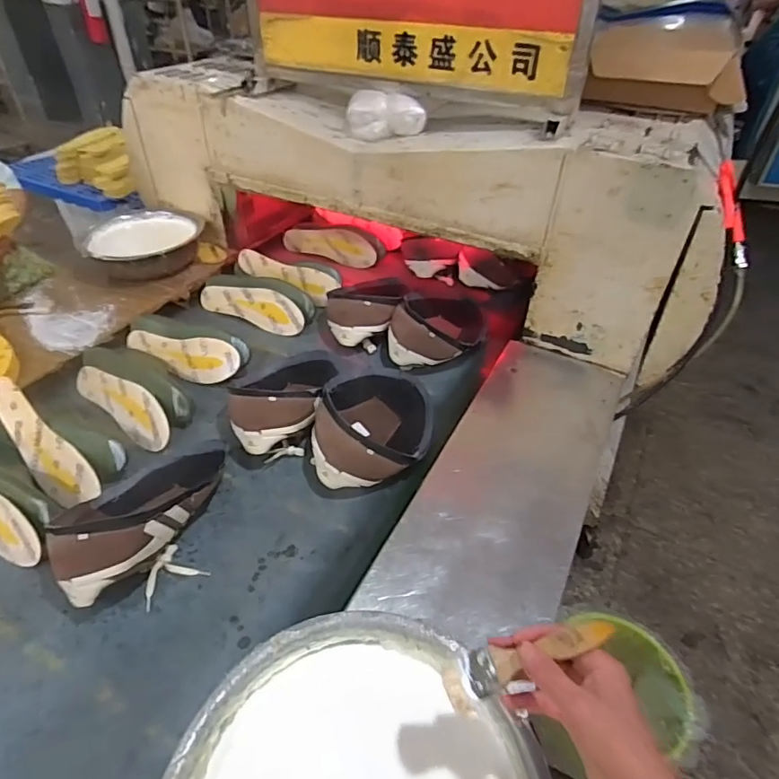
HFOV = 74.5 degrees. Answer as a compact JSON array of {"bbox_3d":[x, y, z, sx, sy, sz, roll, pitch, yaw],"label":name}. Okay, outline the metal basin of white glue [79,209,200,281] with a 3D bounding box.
[{"bbox_3d":[-0.589,-0.348,1.242,0.249,0.090,0.236,1,42,-1],"label":"metal basin of white glue"}]

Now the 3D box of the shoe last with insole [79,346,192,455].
[{"bbox_3d":[-0.469,-0.007,0.950,0.298,0.077,0.140,33,50,30],"label":"shoe last with insole"}]

